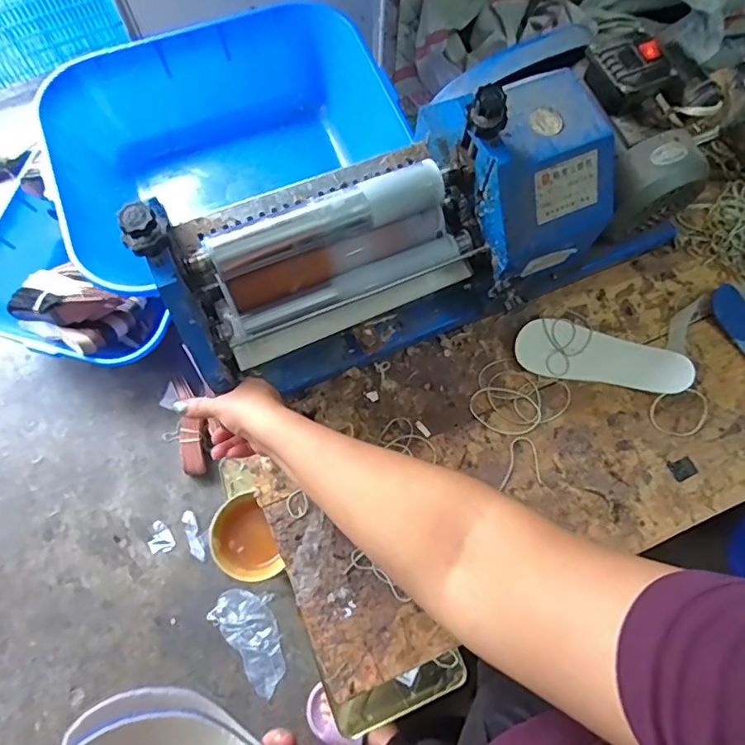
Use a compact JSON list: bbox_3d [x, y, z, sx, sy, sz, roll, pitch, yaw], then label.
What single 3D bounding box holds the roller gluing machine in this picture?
[{"bbox_3d":[0.076,-0.192,0.626,0.625,0.225,0.250,-25,74,-9],"label":"roller gluing machine"}]

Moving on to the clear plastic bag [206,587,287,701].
[{"bbox_3d":[-0.268,0.606,1.231,0.125,0.019,0.231,-37,77,-12],"label":"clear plastic bag"}]

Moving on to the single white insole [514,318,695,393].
[{"bbox_3d":[0.305,-0.026,0.712,0.221,0.026,0.078,10,72,2],"label":"single white insole"}]

